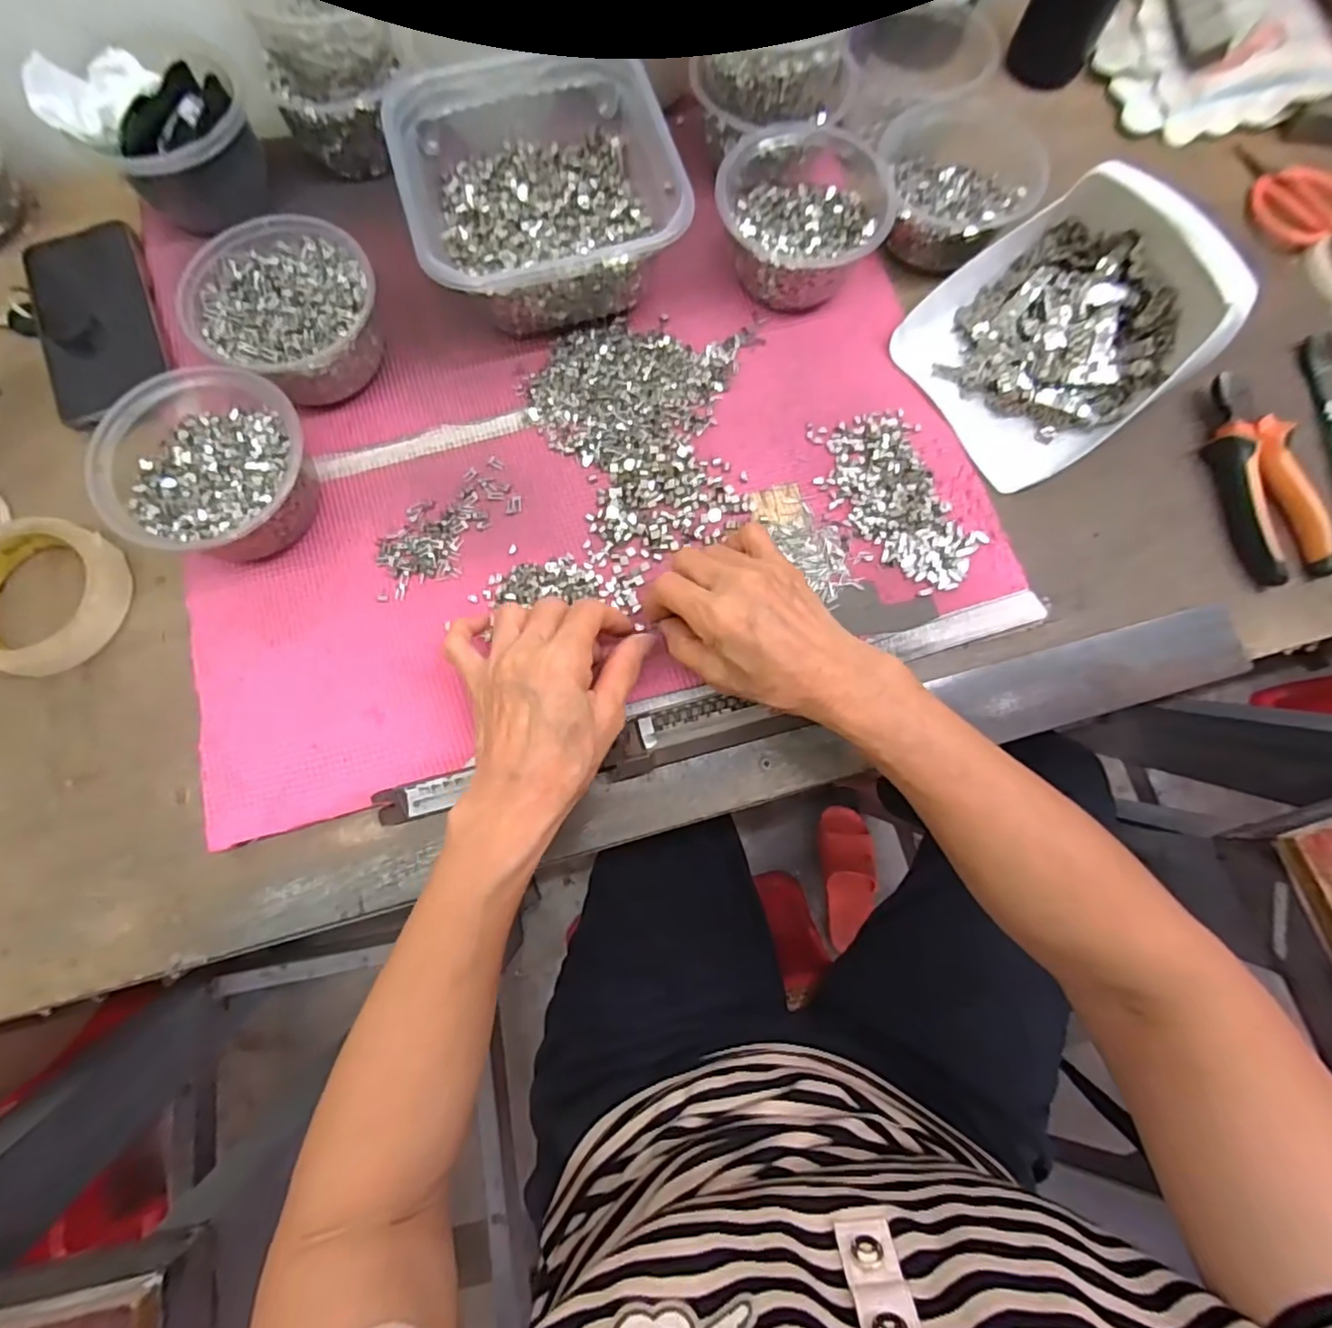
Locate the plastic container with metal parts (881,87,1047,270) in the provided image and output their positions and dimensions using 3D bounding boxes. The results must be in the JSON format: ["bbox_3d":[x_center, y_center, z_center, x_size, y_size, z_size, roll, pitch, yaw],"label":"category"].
[{"bbox_3d":[0.213,-0.356,0.451,0.109,0.042,0.119,0,77,-1],"label":"plastic container with metal parts"}]

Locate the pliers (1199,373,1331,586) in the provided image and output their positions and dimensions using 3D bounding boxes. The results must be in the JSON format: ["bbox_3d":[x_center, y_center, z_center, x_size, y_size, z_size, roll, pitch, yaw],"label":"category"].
[{"bbox_3d":[0.414,-0.130,0.421,0.053,0.028,0.147,-13,77,-4],"label":"pliers"}]

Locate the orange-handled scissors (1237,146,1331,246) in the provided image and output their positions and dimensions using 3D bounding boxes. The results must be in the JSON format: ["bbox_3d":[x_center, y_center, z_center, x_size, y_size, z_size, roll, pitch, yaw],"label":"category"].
[{"bbox_3d":[0.496,-0.376,0.485,0.051,0.024,0.106,-38,80,-9],"label":"orange-handled scissors"}]

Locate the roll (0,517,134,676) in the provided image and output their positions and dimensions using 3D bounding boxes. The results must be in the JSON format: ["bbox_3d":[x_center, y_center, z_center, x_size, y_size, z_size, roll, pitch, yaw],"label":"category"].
[{"bbox_3d":[-0.395,-0.043,0.381,0.096,0.021,0.095,0,77,-1],"label":"roll"}]

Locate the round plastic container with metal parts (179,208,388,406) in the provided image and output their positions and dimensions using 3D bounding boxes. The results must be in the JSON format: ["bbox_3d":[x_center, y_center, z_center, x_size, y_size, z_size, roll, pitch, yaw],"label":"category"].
[{"bbox_3d":[-0.244,-0.229,0.406,0.108,0.059,0.113,0,77,-1],"label":"round plastic container with metal parts"}]

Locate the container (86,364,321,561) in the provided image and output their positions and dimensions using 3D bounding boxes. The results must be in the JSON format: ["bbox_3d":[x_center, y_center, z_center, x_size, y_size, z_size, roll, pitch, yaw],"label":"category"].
[{"bbox_3d":[-0.273,-0.117,0.376,0.118,0.061,0.109,0,77,-1],"label":"container"}]

